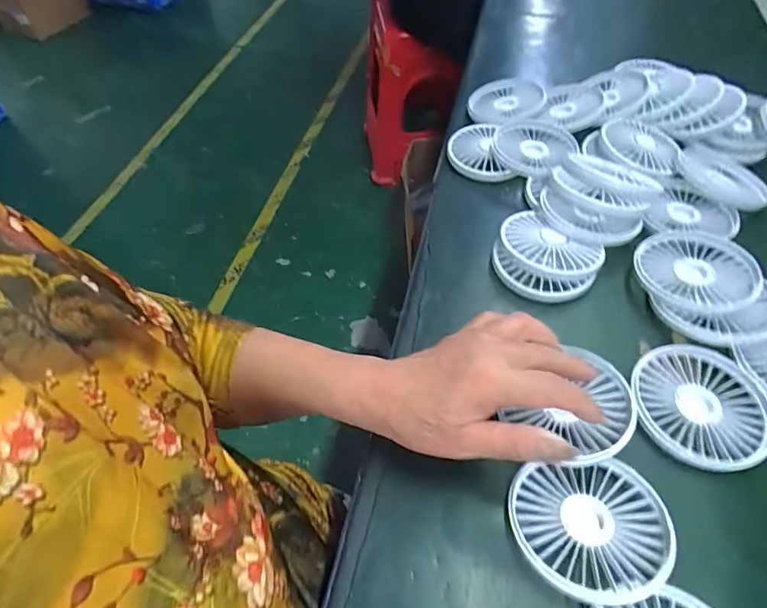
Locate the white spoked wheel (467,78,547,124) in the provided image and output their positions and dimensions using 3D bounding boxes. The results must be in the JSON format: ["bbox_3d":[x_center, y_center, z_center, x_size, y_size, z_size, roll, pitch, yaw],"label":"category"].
[{"bbox_3d":[0.152,-0.249,0.555,0.093,0.014,0.102,-11,45,11],"label":"white spoked wheel"}]

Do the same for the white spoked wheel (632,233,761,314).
[{"bbox_3d":[0.262,-0.034,0.374,0.084,0.020,0.096,36,64,25],"label":"white spoked wheel"}]

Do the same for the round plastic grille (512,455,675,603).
[{"bbox_3d":[0.123,0.132,0.267,0.087,0.010,0.078,-2,38,7],"label":"round plastic grille"}]

